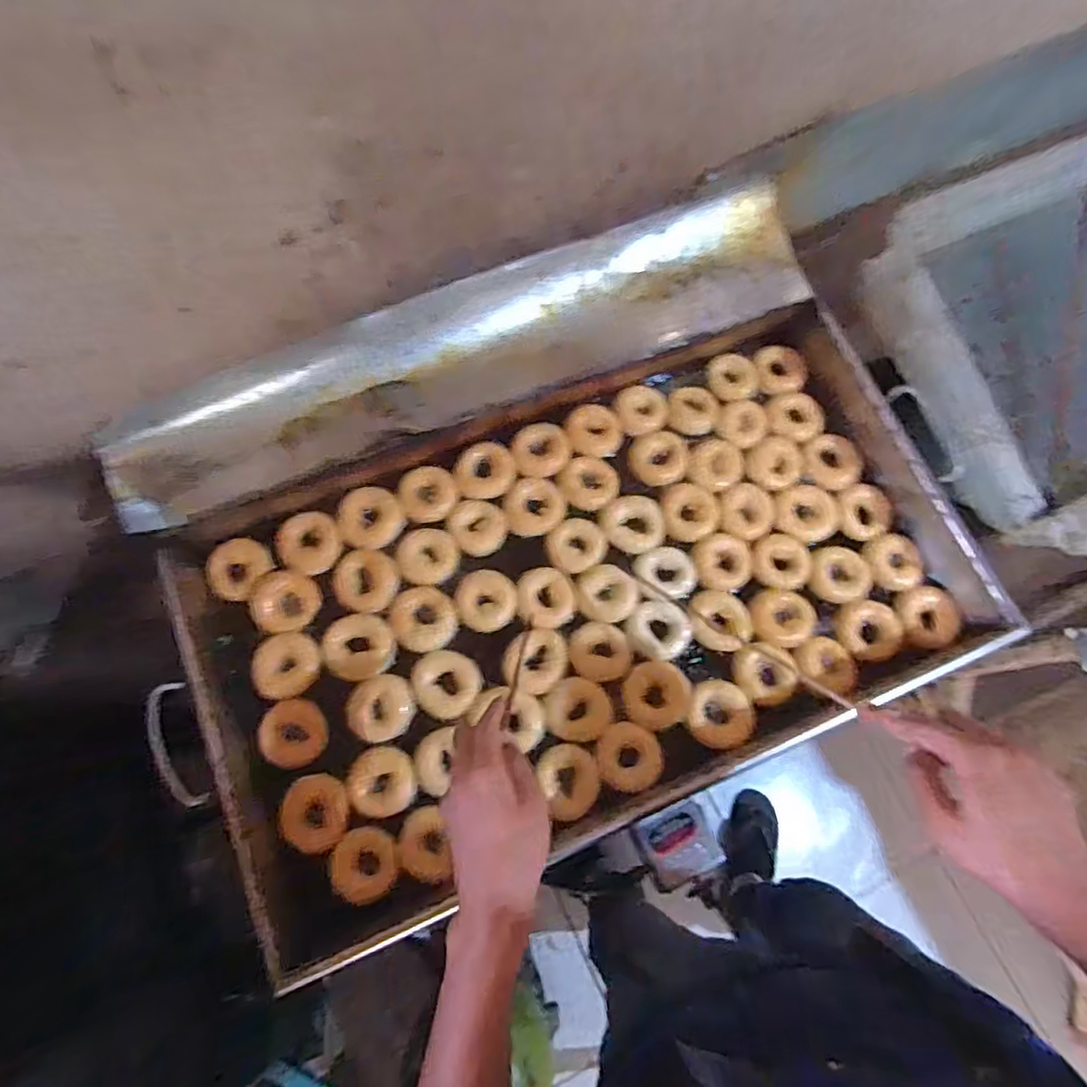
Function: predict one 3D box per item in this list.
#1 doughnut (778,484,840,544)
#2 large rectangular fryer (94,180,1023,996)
[{"bbox_3d":[0.329,-0.037,0.789,0.076,0.030,0.072,-22,75,-8],"label":"doughnut"},{"bbox_3d":[0.025,0.000,0.703,0.839,0.172,0.586,-24,75,-8],"label":"large rectangular fryer"}]

